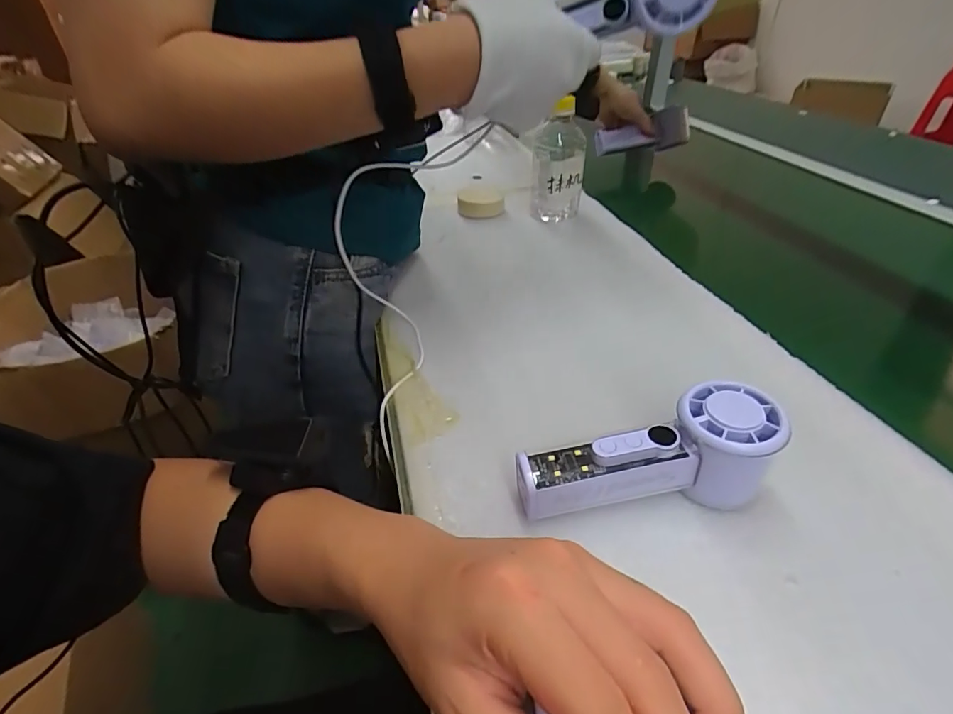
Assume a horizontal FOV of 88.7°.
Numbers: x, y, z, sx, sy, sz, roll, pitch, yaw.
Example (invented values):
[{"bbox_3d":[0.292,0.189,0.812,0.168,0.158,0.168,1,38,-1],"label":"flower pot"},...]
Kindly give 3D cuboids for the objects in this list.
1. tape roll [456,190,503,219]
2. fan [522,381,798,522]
[{"bbox_3d":[0.006,-0.217,0.685,0.062,0.025,0.062,-2,38,1],"label":"tape roll"},{"bbox_3d":[0.099,0.060,0.293,0.149,0.061,0.055,-5,38,-3],"label":"fan"}]

